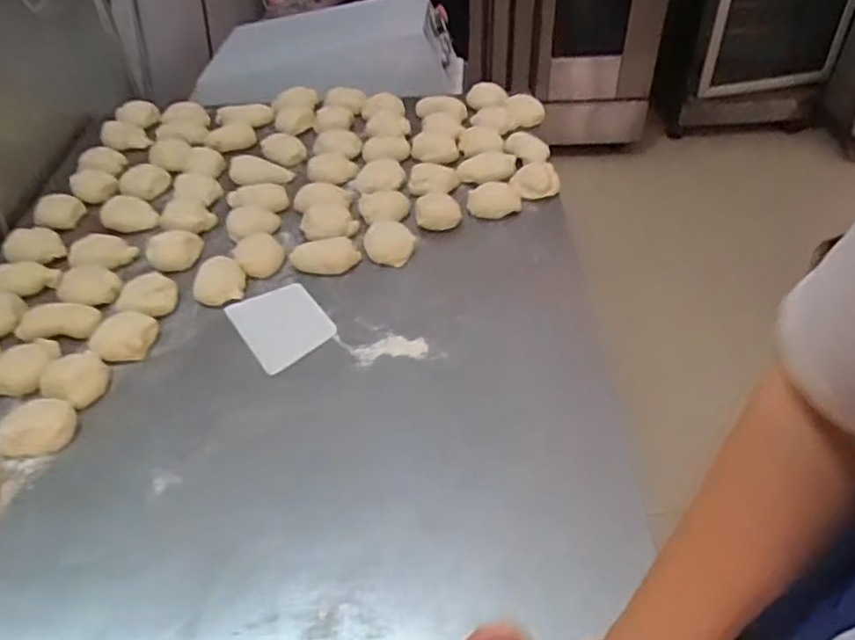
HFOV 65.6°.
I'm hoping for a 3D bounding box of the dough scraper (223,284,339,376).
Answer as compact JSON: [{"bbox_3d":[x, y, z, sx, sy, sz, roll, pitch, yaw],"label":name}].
[{"bbox_3d":[-0.173,0.002,0.786,0.094,0.007,0.119,-29,51,-20],"label":"dough scraper"}]

